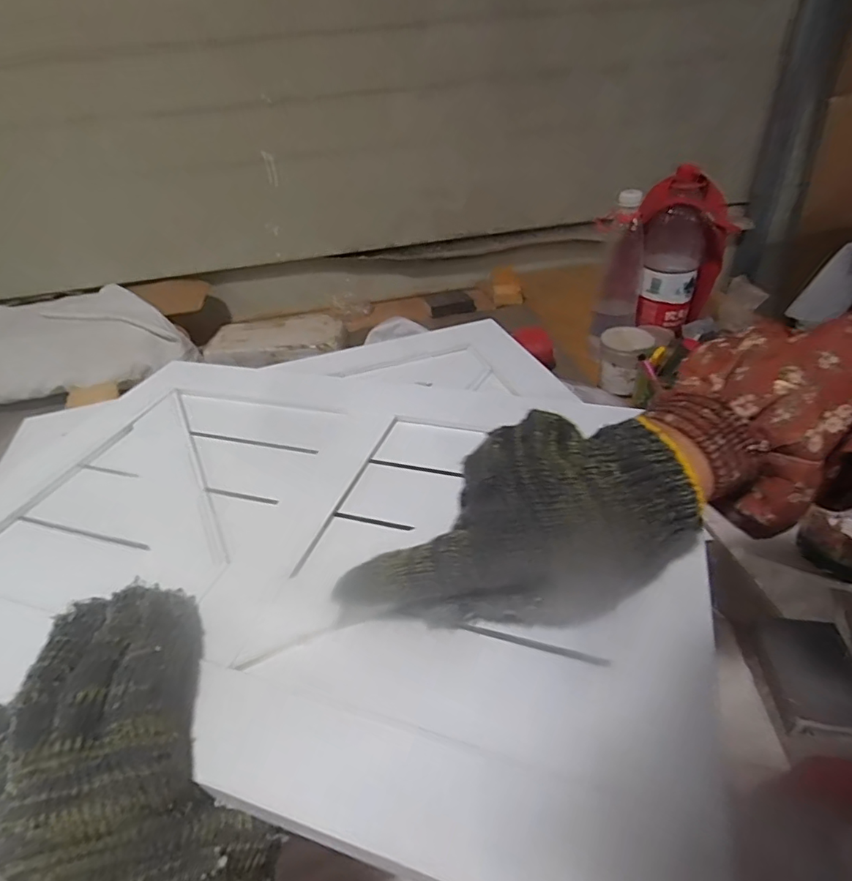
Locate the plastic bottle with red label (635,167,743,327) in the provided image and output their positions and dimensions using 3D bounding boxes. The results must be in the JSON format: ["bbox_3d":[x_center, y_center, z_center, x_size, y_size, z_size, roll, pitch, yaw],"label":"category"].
[{"bbox_3d":[0.428,-0.314,0.882,0.141,0.228,0.083,9,41,17],"label":"plastic bottle with red label"}]

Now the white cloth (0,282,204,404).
[{"bbox_3d":[-0.809,-0.177,1.034,0.689,0.116,0.323,-13,39,-9],"label":"white cloth"}]

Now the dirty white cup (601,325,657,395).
[{"bbox_3d":[0.335,-0.141,0.884,0.074,0.092,0.079,-3,39,3],"label":"dirty white cup"}]

